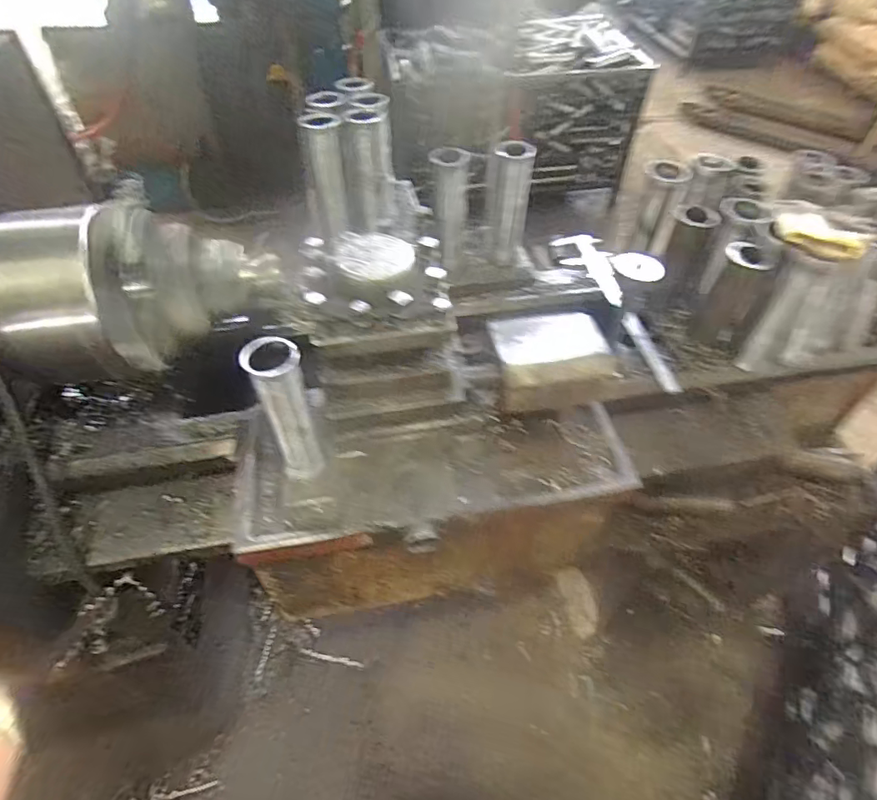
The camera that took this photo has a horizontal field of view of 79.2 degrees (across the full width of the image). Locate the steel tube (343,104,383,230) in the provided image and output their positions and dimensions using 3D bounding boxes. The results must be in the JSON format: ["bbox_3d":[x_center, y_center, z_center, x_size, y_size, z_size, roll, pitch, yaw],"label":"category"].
[{"bbox_3d":[-0.106,-0.340,0.795,0.054,0.162,0.059,6,50,5],"label":"steel tube"}]

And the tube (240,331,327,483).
[{"bbox_3d":[-0.167,0.012,0.590,0.053,0.187,0.057,-17,52,-14],"label":"tube"}]

